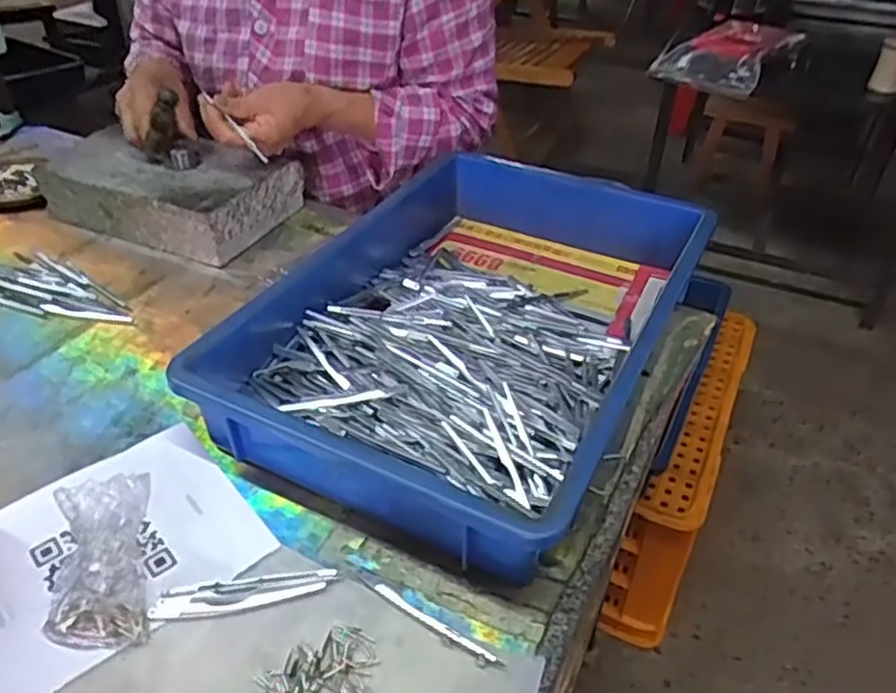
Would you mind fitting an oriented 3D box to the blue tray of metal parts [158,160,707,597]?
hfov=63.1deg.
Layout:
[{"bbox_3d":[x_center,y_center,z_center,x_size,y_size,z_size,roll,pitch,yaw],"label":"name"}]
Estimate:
[{"bbox_3d":[0.019,-0.025,0.627,0.307,0.091,0.427,21,42,19],"label":"blue tray of metal parts"}]

